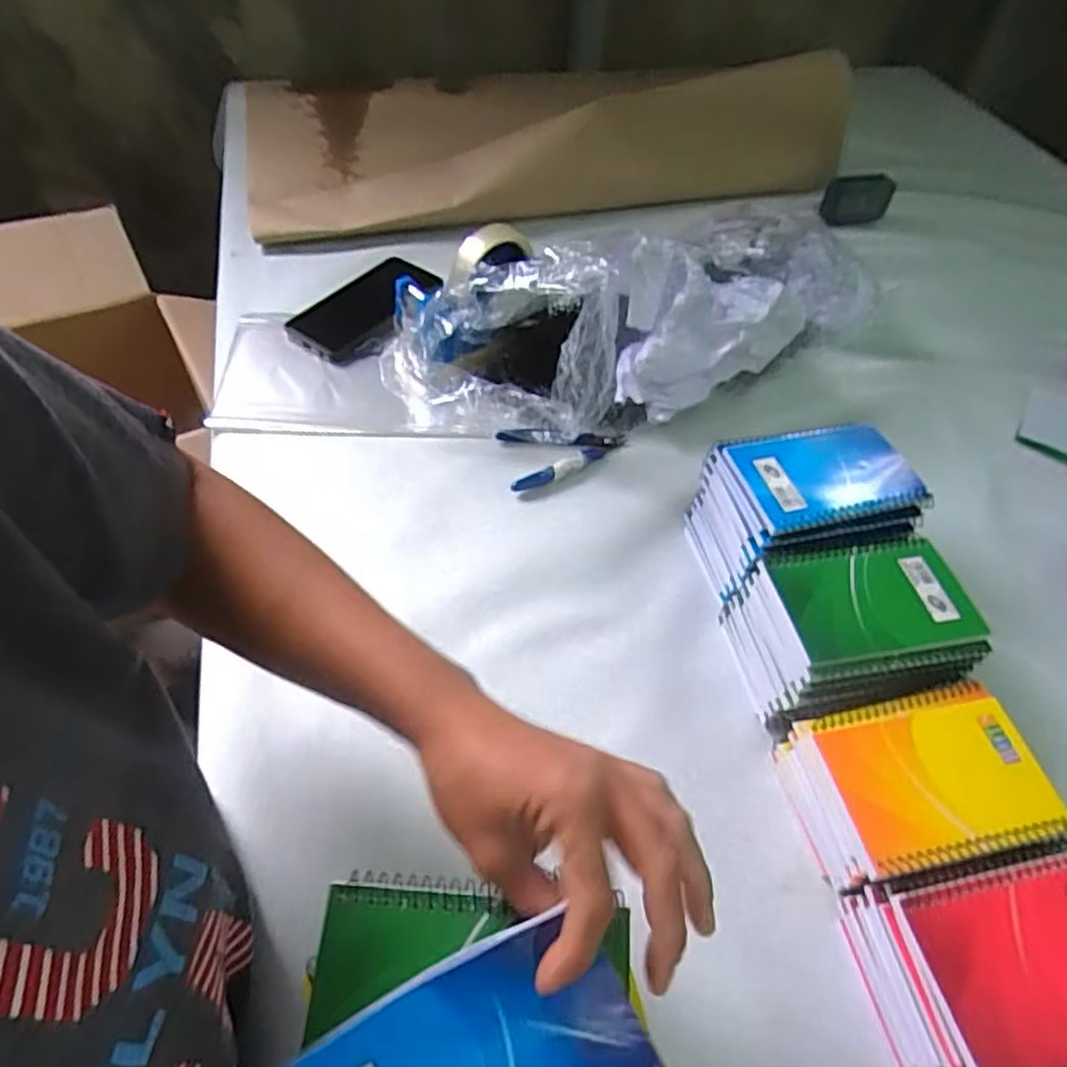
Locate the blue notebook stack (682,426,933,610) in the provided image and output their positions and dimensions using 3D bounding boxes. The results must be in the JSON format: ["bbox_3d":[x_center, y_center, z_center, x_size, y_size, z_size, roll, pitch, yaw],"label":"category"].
[{"bbox_3d":[0.206,-0.011,0.527,0.136,0.107,0.099,-7,54,-10],"label":"blue notebook stack"}]

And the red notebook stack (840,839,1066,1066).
[{"bbox_3d":[0.257,0.235,0.372,0.133,0.069,0.093,-7,54,-9],"label":"red notebook stack"}]

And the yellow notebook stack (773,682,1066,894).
[{"bbox_3d":[0.235,0.160,0.426,0.140,0.069,0.096,-6,54,-9],"label":"yellow notebook stack"}]

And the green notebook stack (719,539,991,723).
[{"bbox_3d":[0.221,0.071,0.477,0.135,0.084,0.102,-6,54,-9],"label":"green notebook stack"}]

